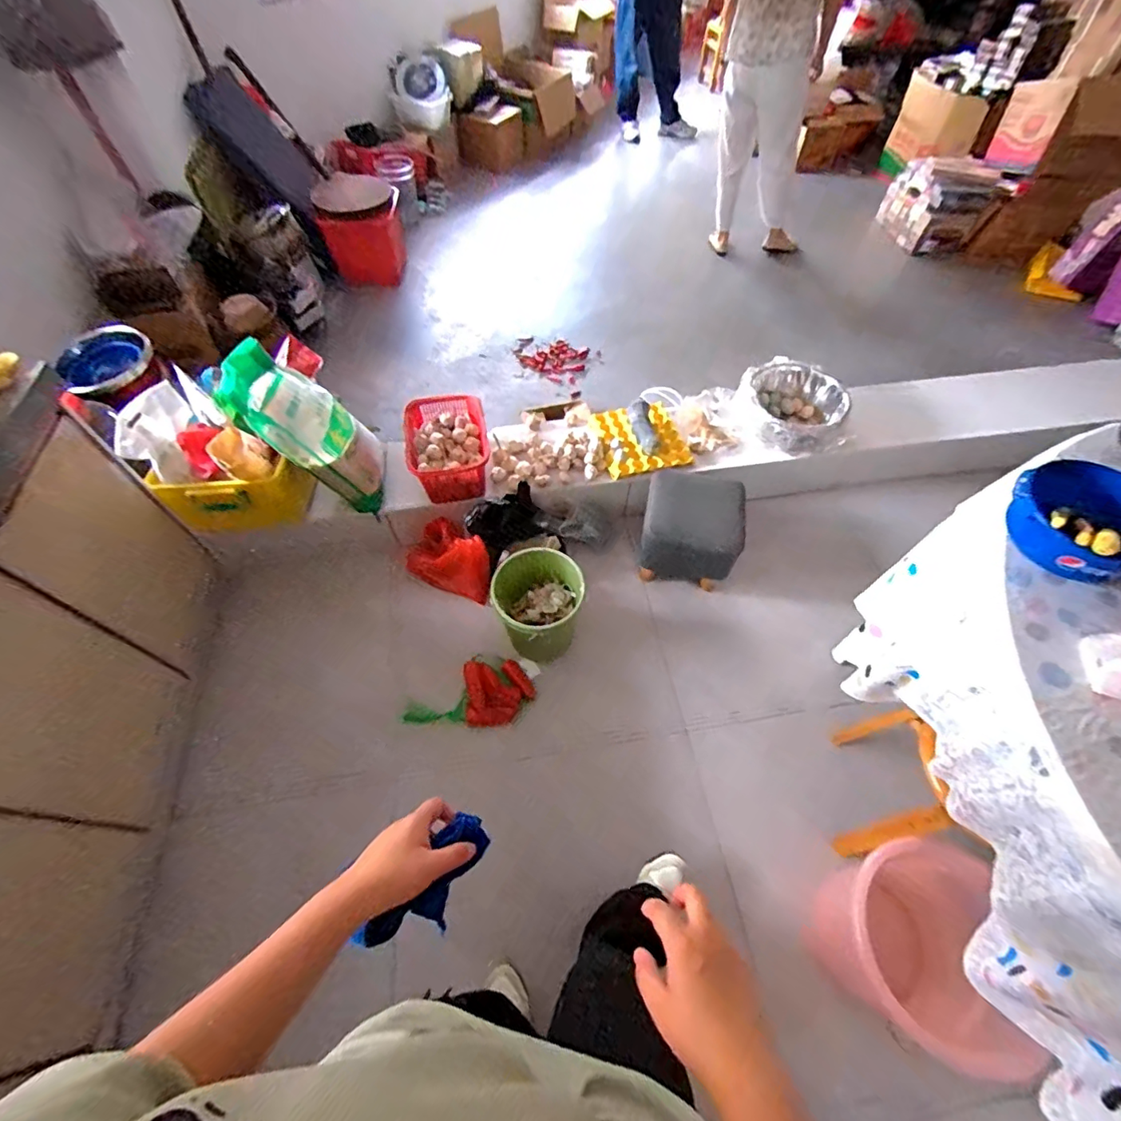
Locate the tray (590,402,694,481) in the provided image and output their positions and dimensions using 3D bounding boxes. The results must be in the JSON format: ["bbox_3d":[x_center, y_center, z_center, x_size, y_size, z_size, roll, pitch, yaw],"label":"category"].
[{"bbox_3d":[0.267,-0.417,1.705,0.285,0.044,0.289,-12,58,-7],"label":"tray"}]

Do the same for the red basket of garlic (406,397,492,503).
[{"bbox_3d":[-0.345,-0.352,1.562,0.242,0.139,0.321,-8,58,-5],"label":"red basket of garlic"}]

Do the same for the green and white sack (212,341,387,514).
[{"bbox_3d":[-0.704,-0.360,1.441,0.264,0.521,0.258,-11,44,46],"label":"green and white sack"}]

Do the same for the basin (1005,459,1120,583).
[{"bbox_3d":[0.824,-0.062,0.796,0.192,0.093,0.192,0,57,0],"label":"basin"}]

